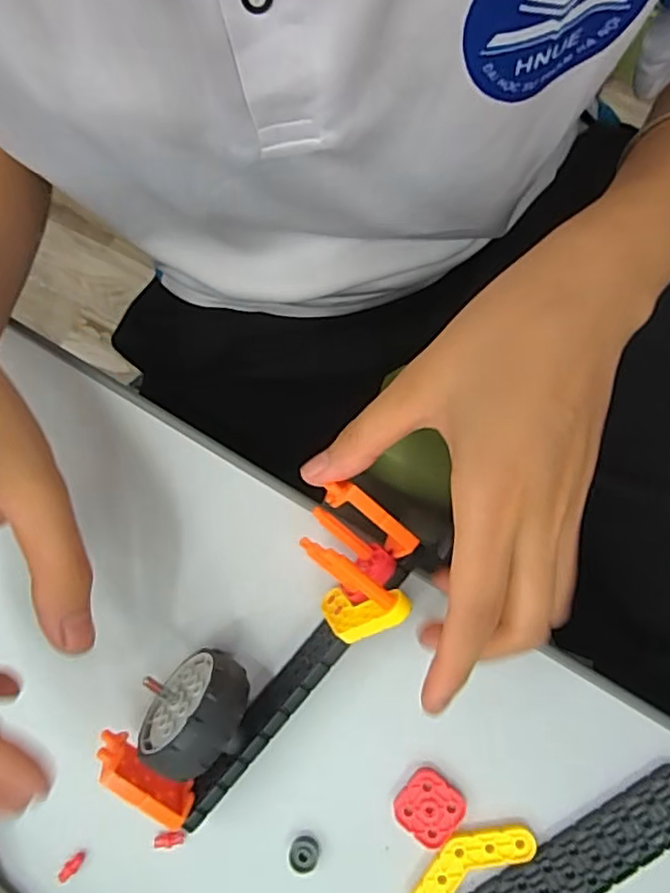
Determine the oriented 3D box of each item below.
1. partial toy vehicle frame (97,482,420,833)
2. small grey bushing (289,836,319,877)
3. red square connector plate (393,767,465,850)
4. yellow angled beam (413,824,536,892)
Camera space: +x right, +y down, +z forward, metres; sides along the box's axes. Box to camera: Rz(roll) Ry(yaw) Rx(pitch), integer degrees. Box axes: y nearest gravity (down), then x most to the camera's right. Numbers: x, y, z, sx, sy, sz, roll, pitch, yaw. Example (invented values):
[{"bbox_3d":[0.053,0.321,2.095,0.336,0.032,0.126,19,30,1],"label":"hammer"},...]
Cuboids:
[{"bbox_3d":[-0.029,0.086,0.254,0.051,0.066,0.148,44,86,10],"label":"partial toy vehicle frame"},{"bbox_3d":[-0.013,0.175,0.263,0.012,0.005,0.013,-3,80,4],"label":"small grey bushing"},{"bbox_3d":[0.040,0.155,0.262,0.026,0.006,0.027,38,85,10],"label":"red square connector plate"},{"bbox_3d":[0.054,0.174,0.256,0.057,0.005,0.022,-33,79,-2],"label":"yellow angled beam"}]

